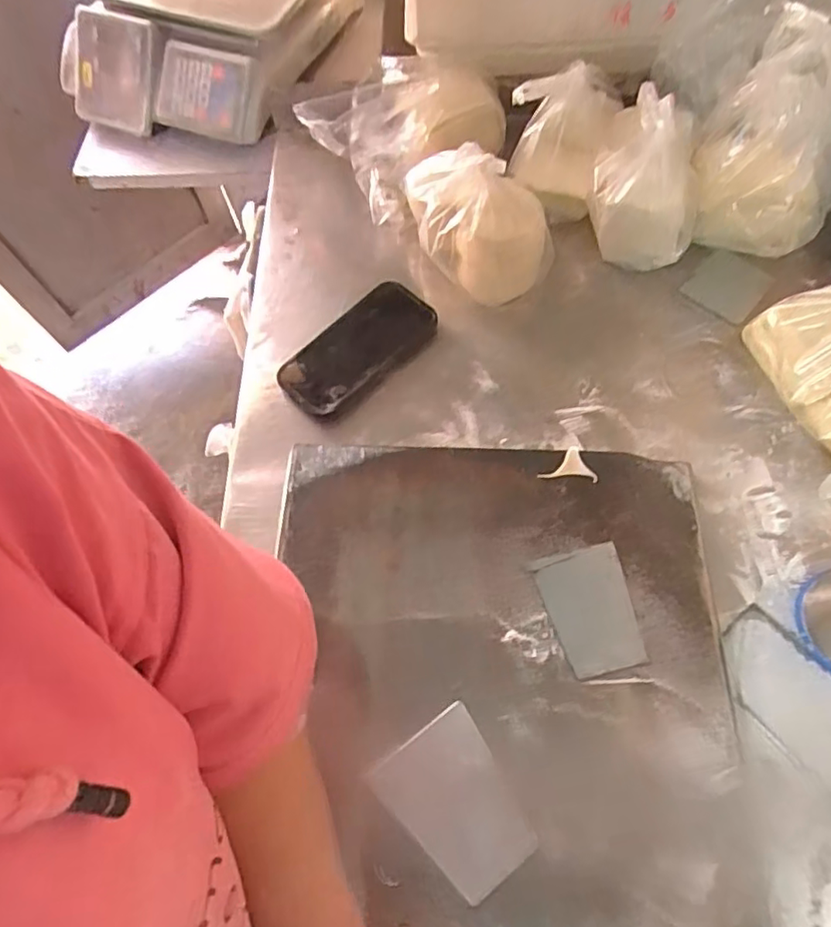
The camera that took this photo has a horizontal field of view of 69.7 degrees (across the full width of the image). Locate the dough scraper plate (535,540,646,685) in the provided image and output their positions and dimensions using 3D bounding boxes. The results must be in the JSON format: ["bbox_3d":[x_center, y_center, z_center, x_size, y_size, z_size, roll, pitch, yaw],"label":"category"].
[{"bbox_3d":[0.141,0.117,0.476,0.069,0.004,0.094,-14,65,-4],"label":"dough scraper plate"}]

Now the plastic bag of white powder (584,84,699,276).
[{"bbox_3d":[0.243,-0.304,0.638,0.106,0.118,0.143,9,65,6],"label":"plastic bag of white powder"}]

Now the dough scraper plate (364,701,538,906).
[{"bbox_3d":[0.029,0.240,0.421,0.081,0.005,0.105,-32,67,-13],"label":"dough scraper plate"}]

